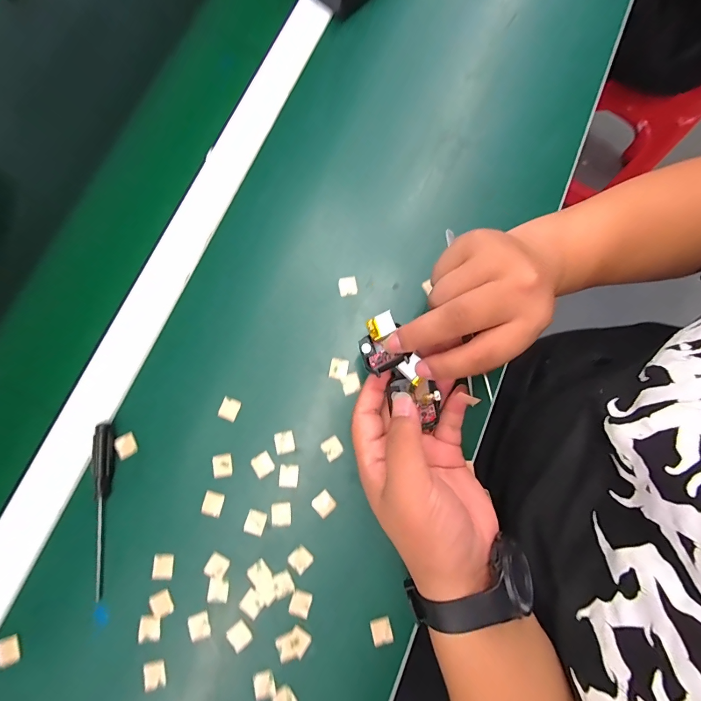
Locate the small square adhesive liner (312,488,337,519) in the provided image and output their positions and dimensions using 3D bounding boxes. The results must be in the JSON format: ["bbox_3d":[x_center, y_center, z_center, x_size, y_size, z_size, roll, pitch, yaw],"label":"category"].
[{"bbox_3d":[-0.022,0.128,0.294,0.017,0.004,0.017,-42,83,-9],"label":"small square adhesive liner"}]

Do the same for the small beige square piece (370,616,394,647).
[{"bbox_3d":[0.025,0.222,0.279,0.016,0.004,0.018,-12,79,-4],"label":"small beige square piece"}]

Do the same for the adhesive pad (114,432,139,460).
[{"bbox_3d":[-0.189,0.080,0.297,0.015,0.004,0.019,-26,80,-6],"label":"adhesive pad"}]

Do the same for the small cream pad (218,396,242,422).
[{"bbox_3d":[-0.104,0.050,0.306,0.016,0.004,0.019,21,79,3],"label":"small cream pad"}]

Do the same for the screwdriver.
[{"bbox_3d":[-0.200,0.136,0.280,0.011,0.016,0.154,-2,79,-2],"label":"screwdriver"}]

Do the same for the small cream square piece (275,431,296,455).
[{"bbox_3d":[-0.056,0.078,0.302,0.015,0.004,0.018,-11,79,-4],"label":"small cream square piece"}]

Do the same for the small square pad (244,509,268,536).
[{"bbox_3d":[-0.078,0.141,0.290,0.016,0.004,0.018,17,79,2],"label":"small square pad"}]

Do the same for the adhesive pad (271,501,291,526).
[{"bbox_3d":[-0.057,0.135,0.292,0.015,0.004,0.019,-4,79,-2],"label":"adhesive pad"}]

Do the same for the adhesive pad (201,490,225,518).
[{"bbox_3d":[-0.113,0.126,0.291,0.017,0.004,0.019,13,79,1],"label":"adhesive pad"}]

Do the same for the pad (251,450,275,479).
[{"bbox_3d":[-0.074,0.096,0.298,0.017,0.004,0.018,-31,81,-7],"label":"pad"}]

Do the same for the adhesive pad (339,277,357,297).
[{"bbox_3d":[-0.002,-0.060,0.330,0.016,0.004,0.018,-9,79,-3],"label":"adhesive pad"}]

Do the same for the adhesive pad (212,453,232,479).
[{"bbox_3d":[-0.108,0.097,0.297,0.015,0.004,0.019,-9,79,-3],"label":"adhesive pad"}]

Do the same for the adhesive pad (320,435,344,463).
[{"bbox_3d":[-0.015,0.084,0.303,0.016,0.004,0.017,-33,81,-7],"label":"adhesive pad"}]

